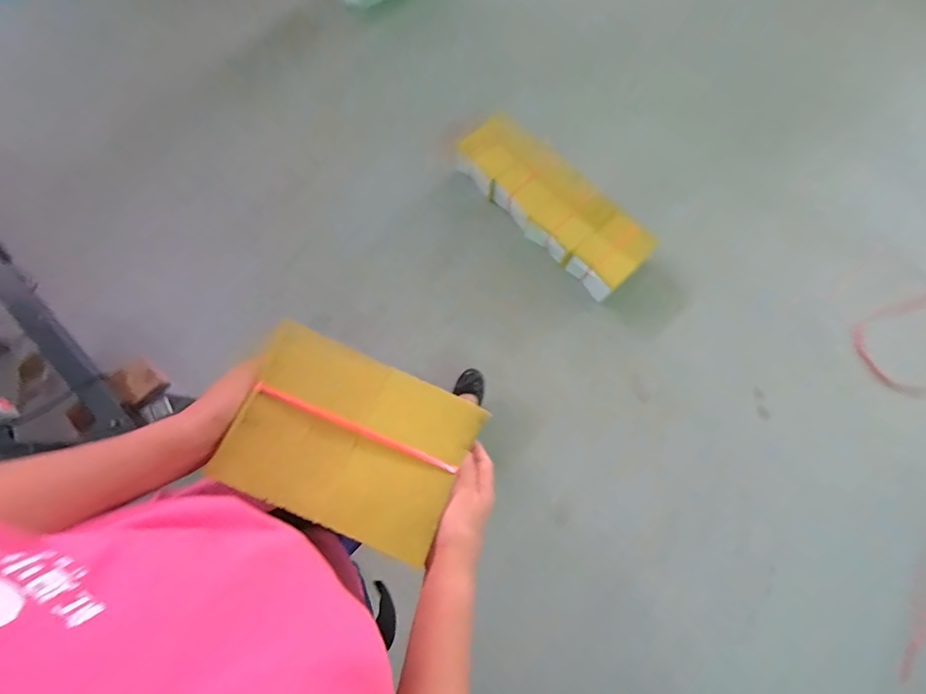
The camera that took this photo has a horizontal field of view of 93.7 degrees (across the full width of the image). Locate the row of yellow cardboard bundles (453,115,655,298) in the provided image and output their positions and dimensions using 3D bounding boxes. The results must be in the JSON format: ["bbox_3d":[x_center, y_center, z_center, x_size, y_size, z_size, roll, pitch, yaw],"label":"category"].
[{"bbox_3d":[0.261,-0.430,1.288,0.629,0.141,0.219,41,81,6],"label":"row of yellow cardboard bundles"}]

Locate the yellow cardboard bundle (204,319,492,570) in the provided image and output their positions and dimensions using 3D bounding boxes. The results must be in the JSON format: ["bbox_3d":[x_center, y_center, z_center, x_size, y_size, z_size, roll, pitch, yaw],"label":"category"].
[{"bbox_3d":[-0.106,0.092,0.421,0.210,0.030,0.158,23,80,3],"label":"yellow cardboard bundle"}]

